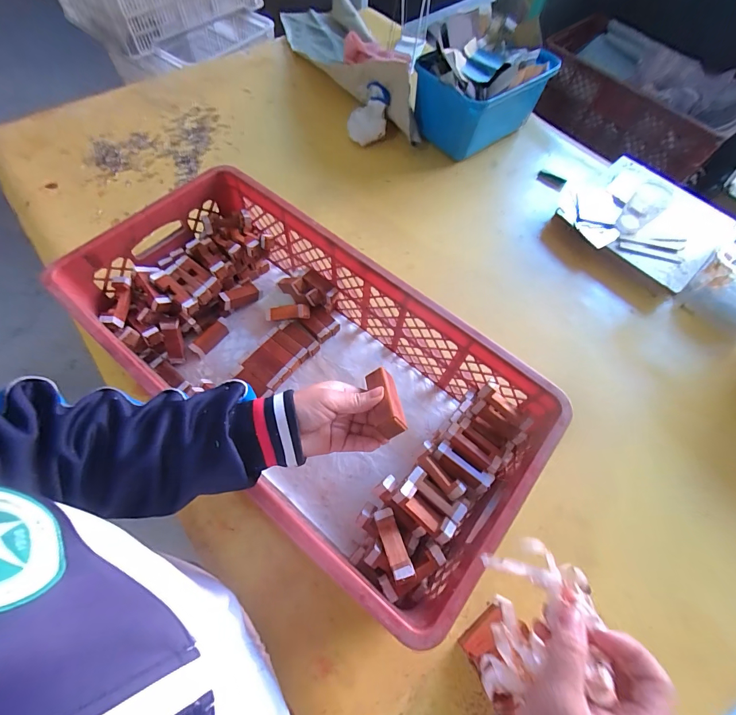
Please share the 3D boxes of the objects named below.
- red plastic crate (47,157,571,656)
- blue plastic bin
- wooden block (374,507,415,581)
[{"bbox_3d":[-0.096,0.015,0.534,0.634,0.188,0.319,37,69,13],"label":"red plastic crate"},{"bbox_3d":[0.260,-0.626,0.860,0.284,0.178,0.200,-36,72,-18],"label":"blue plastic bin"},{"bbox_3d":[0.029,0.218,0.418,0.023,0.015,0.077,-16,43,-10],"label":"wooden block"}]

